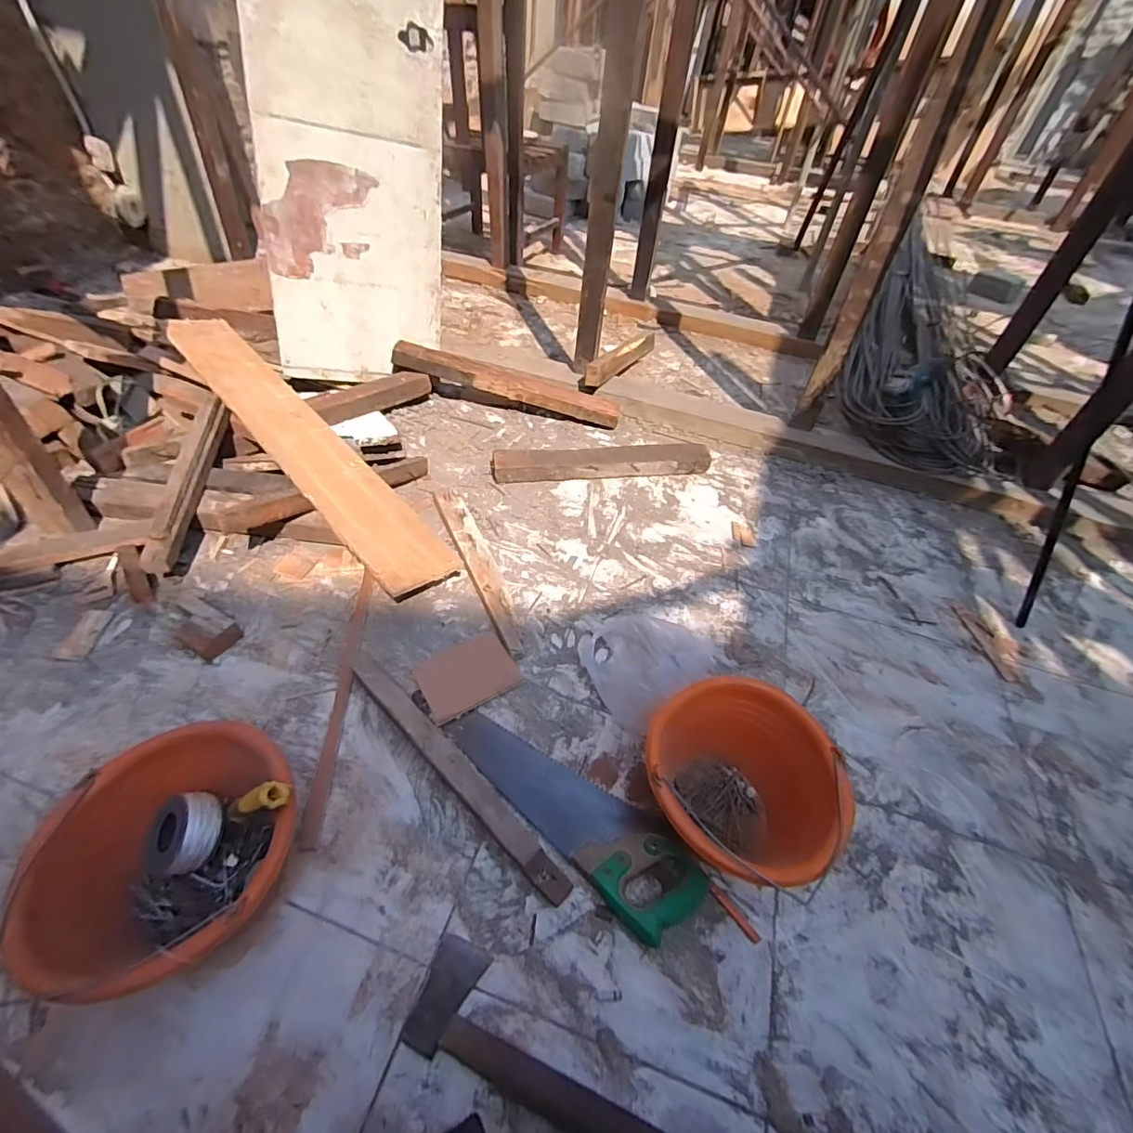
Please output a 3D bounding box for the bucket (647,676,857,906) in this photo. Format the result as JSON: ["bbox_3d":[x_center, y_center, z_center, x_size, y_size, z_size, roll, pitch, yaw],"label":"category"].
[{"bbox_3d":[0.223,0.309,0.716,0.243,0.182,0.220,0,47,-7],"label":"bucket"}]

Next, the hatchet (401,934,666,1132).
[{"bbox_3d":[-0.012,0.529,0.571,0.328,0.040,0.104,18,48,11],"label":"hatchet"}]

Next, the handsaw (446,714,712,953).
[{"bbox_3d":[0.005,0.336,0.760,0.411,0.039,0.120,37,54,26],"label":"handsaw"}]

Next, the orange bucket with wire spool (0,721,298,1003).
[{"bbox_3d":[-0.435,0.345,0.604,0.250,0.194,0.235,4,46,-4],"label":"orange bucket with wire spool"}]

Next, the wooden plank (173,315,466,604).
[{"bbox_3d":[-0.608,-0.305,1.152,0.148,0.021,1.081,-30,61,-35],"label":"wooden plank"}]

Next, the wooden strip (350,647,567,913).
[{"bbox_3d":[-0.169,0.290,0.765,0.465,0.068,0.046,38,52,26],"label":"wooden strip"}]

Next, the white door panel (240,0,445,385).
[{"bbox_3d":[-0.508,-0.927,1.258,0.406,0.912,0.033,-4,34,-22],"label":"white door panel"}]

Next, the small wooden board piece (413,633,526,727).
[{"bbox_3d":[-0.169,0.188,0.902,0.159,0.015,0.123,-25,51,-22],"label":"small wooden board piece"}]

